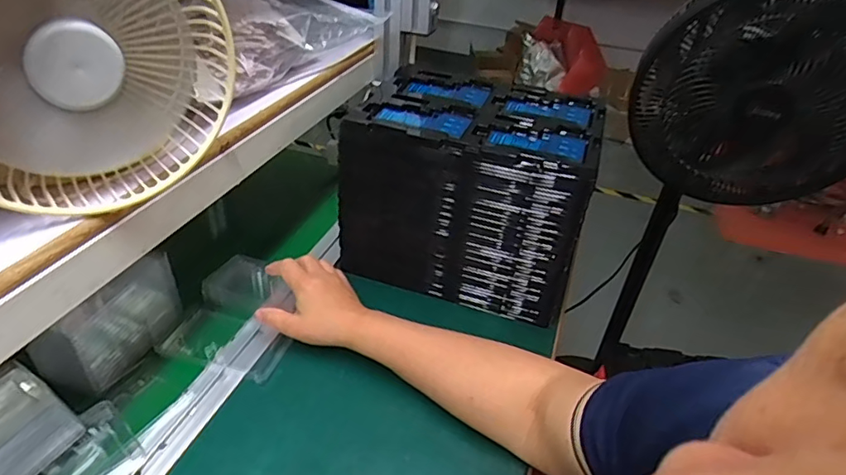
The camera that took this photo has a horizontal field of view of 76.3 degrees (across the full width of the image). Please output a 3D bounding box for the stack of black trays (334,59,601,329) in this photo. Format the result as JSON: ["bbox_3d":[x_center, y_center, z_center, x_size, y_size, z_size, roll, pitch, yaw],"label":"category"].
[{"bbox_3d":[0.060,-0.062,0.689,0.278,0.211,0.200,14,36,13],"label":"stack of black trays"}]

